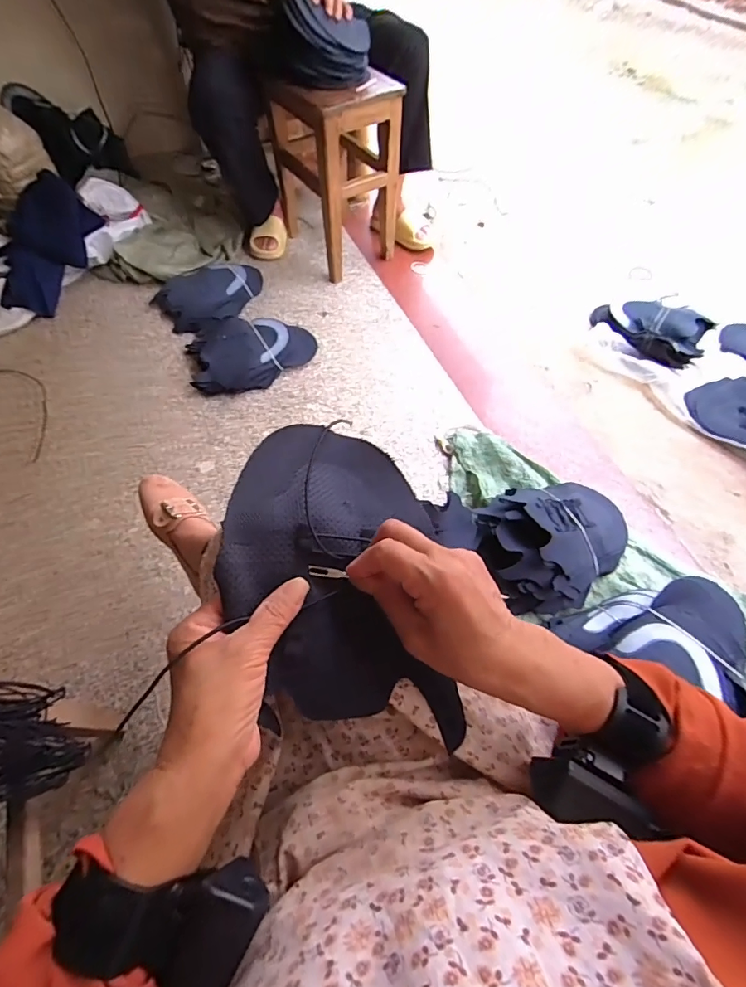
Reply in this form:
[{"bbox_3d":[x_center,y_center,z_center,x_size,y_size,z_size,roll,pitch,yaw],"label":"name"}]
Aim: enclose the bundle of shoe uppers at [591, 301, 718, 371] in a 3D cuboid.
[{"bbox_3d":[0.760,-0.453,1.272,0.296,0.101,0.162,22,62,12],"label":"bundle of shoe uppers"}]

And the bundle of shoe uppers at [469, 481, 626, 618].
[{"bbox_3d":[0.357,0.084,0.873,0.286,0.113,0.235,-11,59,-10],"label":"bundle of shoe uppers"}]

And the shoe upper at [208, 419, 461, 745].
[{"bbox_3d":[-0.024,0.049,0.337,0.148,0.076,0.222,-3,58,-6],"label":"shoe upper"}]

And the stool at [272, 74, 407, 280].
[{"bbox_3d":[-0.116,-0.867,1.266,0.230,0.419,0.316,-38,67,-20],"label":"stool"}]

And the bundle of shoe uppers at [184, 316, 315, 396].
[{"bbox_3d":[-0.307,-0.361,1.157,0.316,0.065,0.215,-26,63,-14],"label":"bundle of shoe uppers"}]

